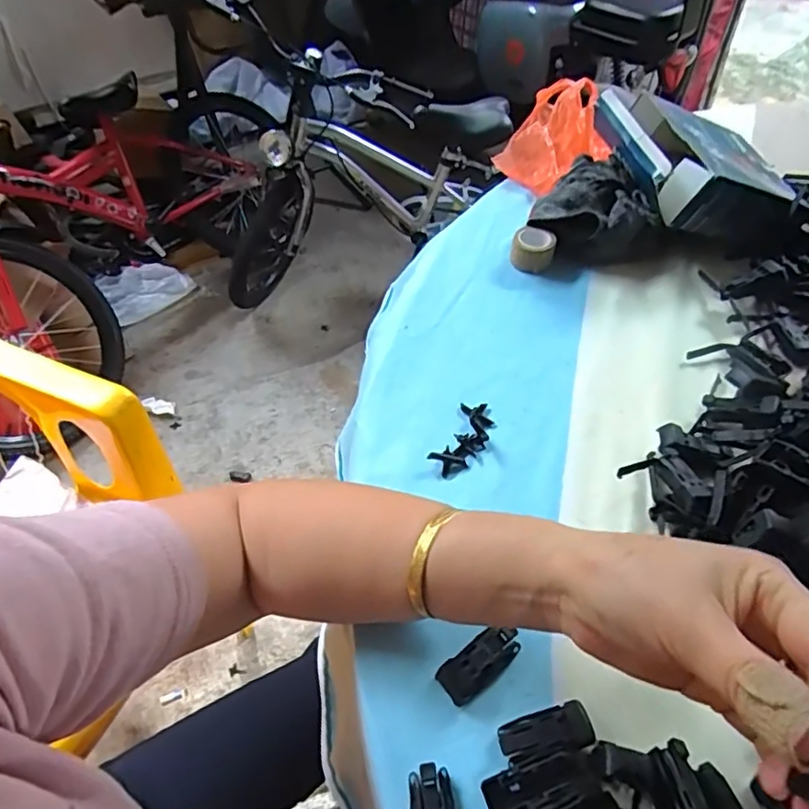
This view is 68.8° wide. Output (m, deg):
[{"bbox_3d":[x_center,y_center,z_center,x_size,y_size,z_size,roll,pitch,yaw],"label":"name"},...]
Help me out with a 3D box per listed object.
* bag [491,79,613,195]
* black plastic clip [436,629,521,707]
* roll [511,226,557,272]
[{"bbox_3d":[0.164,-0.289,0.633,0.111,0.058,0.144,18,53,14],"label":"bag"},{"bbox_3d":[0.041,0.138,0.315,0.046,0.011,0.021,-30,57,-22],"label":"black plastic clip"},{"bbox_3d":[0.116,-0.139,0.534,0.037,0.031,0.037,13,52,10],"label":"roll"}]

